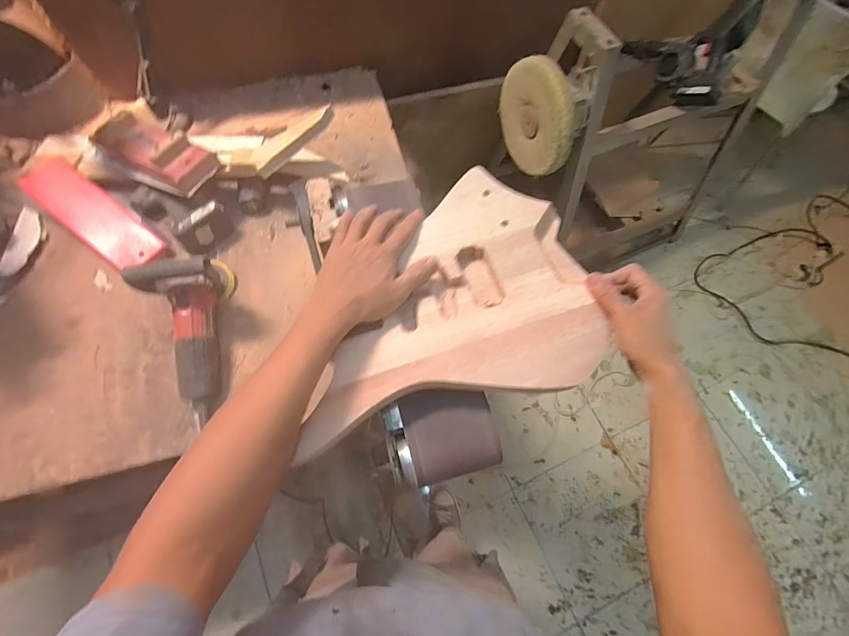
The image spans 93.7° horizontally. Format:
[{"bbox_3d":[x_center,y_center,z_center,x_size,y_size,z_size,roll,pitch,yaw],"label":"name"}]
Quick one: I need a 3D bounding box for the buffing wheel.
[{"bbox_3d":[0.269,-0.490,0.975,0.045,0.251,0.261,-26,71,-14],"label":"buffing wheel"}]

